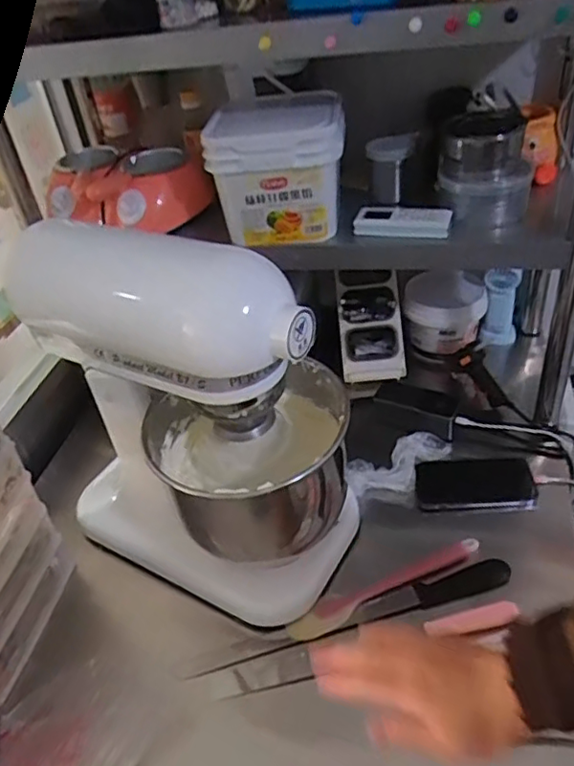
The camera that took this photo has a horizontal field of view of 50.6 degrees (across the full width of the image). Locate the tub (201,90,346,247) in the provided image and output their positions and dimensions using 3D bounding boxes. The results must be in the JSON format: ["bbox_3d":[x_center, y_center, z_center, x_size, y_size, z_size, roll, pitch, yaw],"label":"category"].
[{"bbox_3d":[-0.010,-0.288,0.819,0.178,0.142,0.166,-5,39,3],"label":"tub"}]

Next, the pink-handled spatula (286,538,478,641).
[{"bbox_3d":[0.118,0.249,0.740,0.250,0.027,0.035,-21,41,-16],"label":"pink-handled spatula"}]

